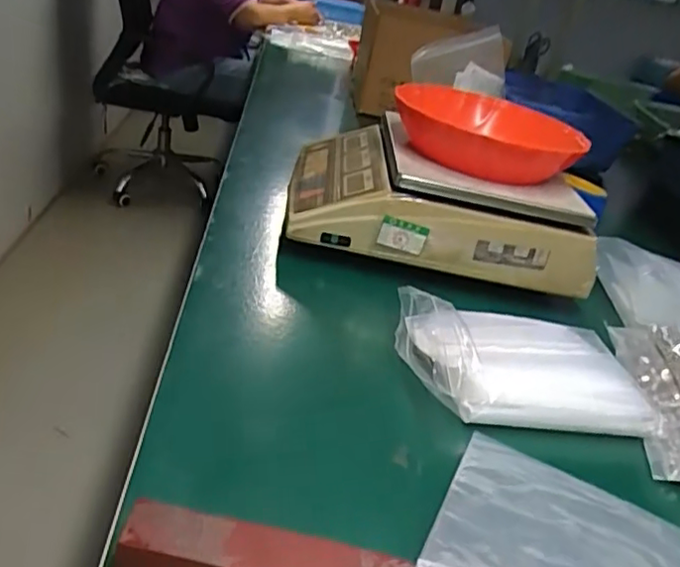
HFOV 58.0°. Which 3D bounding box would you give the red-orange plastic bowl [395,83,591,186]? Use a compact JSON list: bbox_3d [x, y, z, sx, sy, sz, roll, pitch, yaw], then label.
[{"bbox_3d":[0.157,-0.162,0.652,0.181,0.064,0.185,9,29,-5],"label":"red-orange plastic bowl"}]

